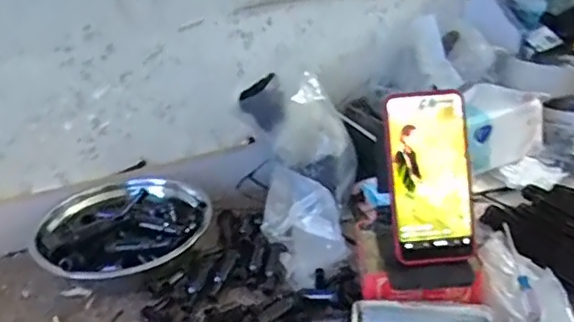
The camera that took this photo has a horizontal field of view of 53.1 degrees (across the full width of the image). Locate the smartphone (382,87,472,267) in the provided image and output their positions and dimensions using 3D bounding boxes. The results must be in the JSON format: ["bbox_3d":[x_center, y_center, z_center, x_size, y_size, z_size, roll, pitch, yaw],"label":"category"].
[{"bbox_3d":[0.138,0.014,0.555,0.076,0.162,0.015,-5,1,5],"label":"smartphone"}]

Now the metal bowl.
[{"bbox_3d":[-0.189,0.081,0.678,0.190,0.075,0.190,-6,26,3],"label":"metal bowl"}]

